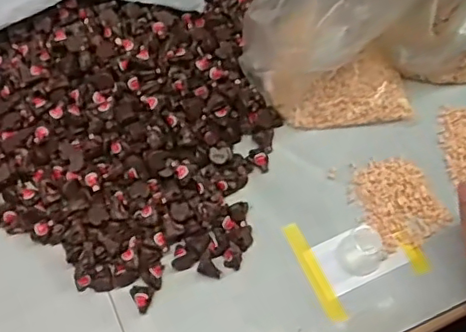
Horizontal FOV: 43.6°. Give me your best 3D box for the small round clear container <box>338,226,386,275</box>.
[{"bbox_3d":[0.114,0.074,0.510,0.038,0.039,0.032,32,68,15],"label":"small round clear container"}]

